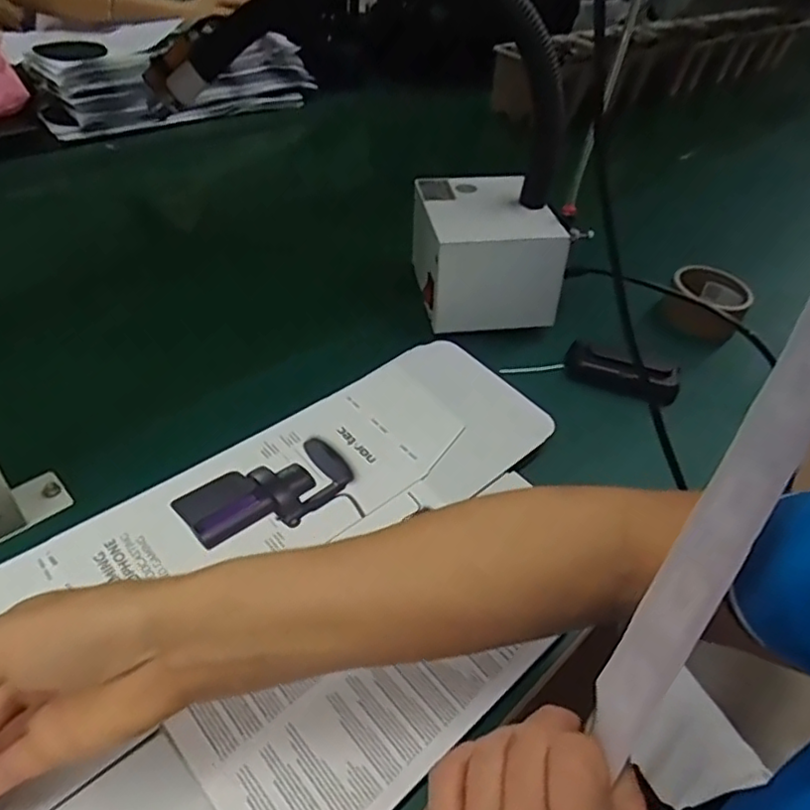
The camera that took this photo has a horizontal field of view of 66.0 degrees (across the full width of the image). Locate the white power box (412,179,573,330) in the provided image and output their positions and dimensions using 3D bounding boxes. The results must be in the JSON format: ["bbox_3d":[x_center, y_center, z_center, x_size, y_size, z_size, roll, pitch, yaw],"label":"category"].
[{"bbox_3d":[0.083,-0.167,0.673,0.129,0.098,0.167,-3,43,-9],"label":"white power box"}]

